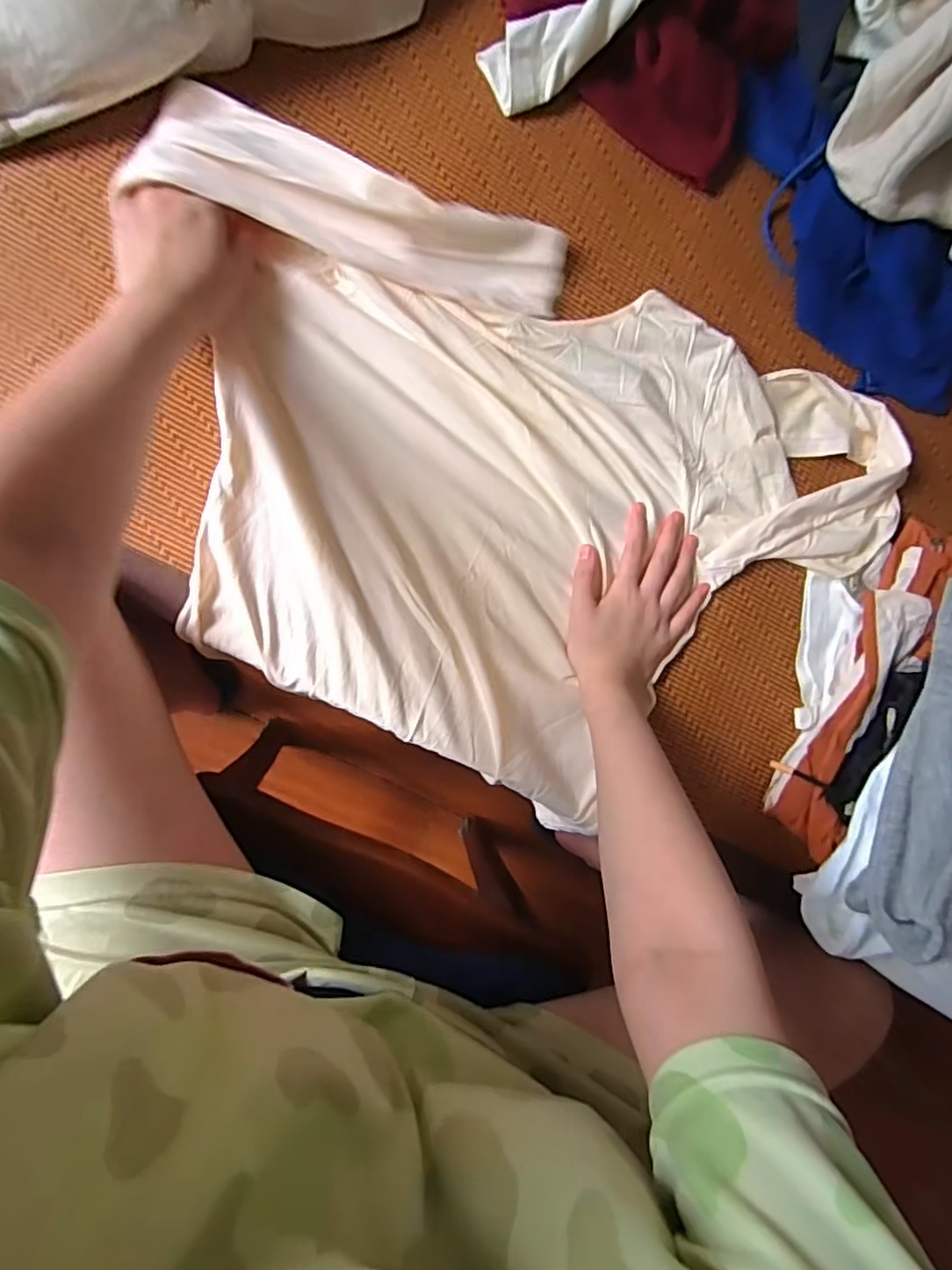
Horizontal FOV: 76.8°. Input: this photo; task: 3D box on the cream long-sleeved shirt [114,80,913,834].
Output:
[{"bbox_3d":[0.035,-0.098,0.504,0.633,0.045,0.435,19,88,-10],"label":"cream long-sleeved shirt"}]

